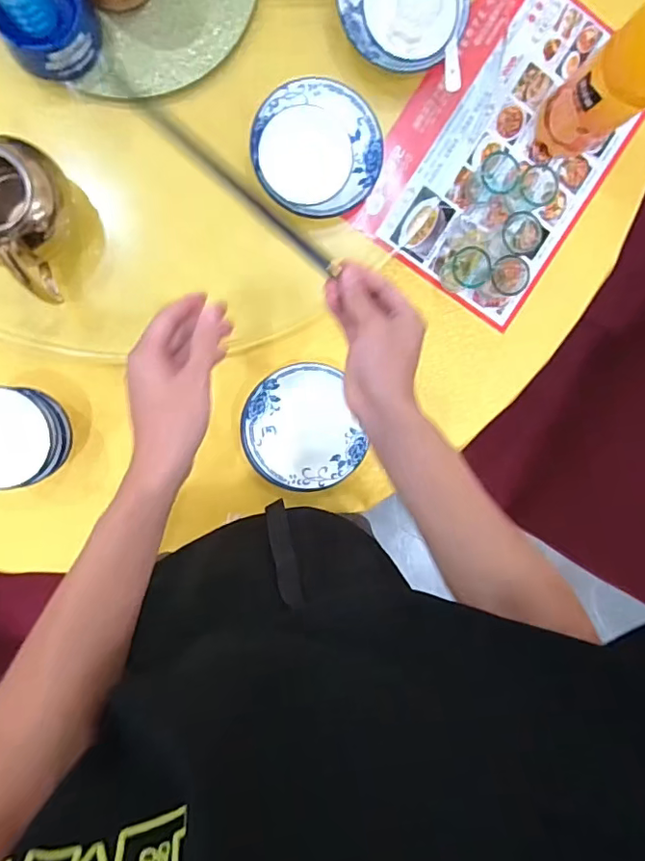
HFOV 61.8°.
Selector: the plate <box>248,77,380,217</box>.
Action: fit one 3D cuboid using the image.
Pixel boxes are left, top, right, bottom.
[{"bbox_3d":[-0.005,-0.351,0.658,0.155,0.033,0.160,0,92,-5],"label":"plate"}]

